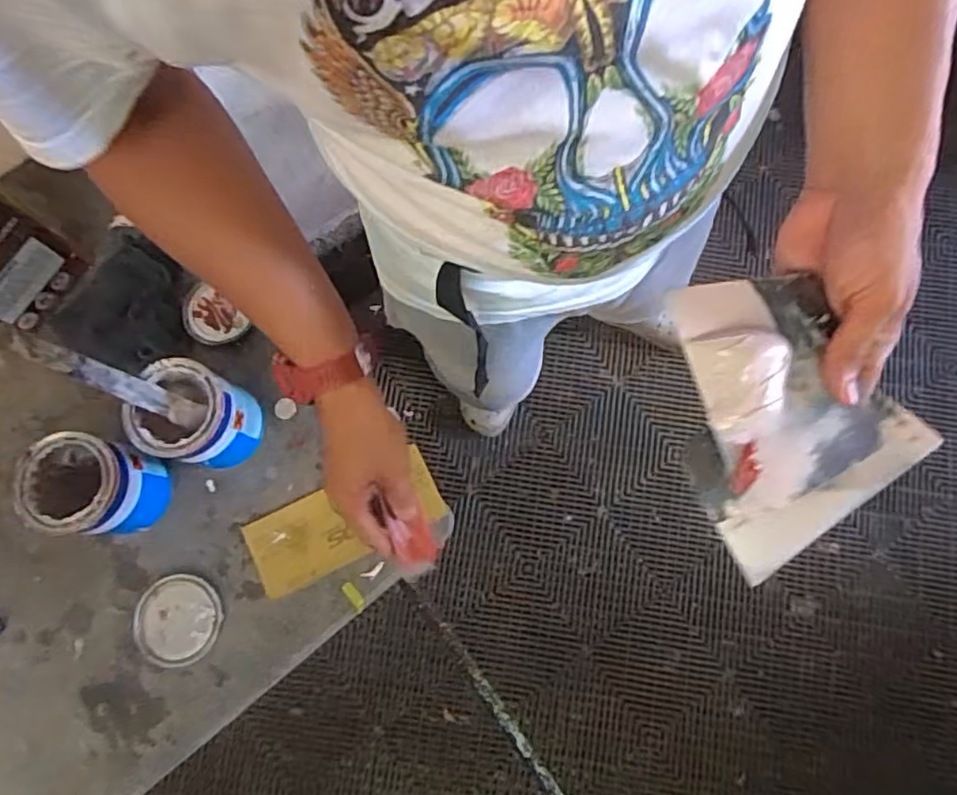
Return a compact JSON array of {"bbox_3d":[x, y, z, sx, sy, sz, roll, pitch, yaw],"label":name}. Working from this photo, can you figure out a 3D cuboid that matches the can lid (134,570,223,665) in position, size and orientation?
[{"bbox_3d":[-0.346,0.258,0.733,0.095,0.017,0.097,0,78,1],"label":"can lid"}]

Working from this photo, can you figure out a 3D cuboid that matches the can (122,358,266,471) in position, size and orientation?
[{"bbox_3d":[-0.319,0.024,0.727,0.105,0.116,0.102,0,78,1],"label":"can"}]

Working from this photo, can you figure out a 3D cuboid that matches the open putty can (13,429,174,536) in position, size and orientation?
[{"bbox_3d":[-0.423,0.099,0.715,0.112,0.126,0.103,0,78,1],"label":"open putty can"}]

